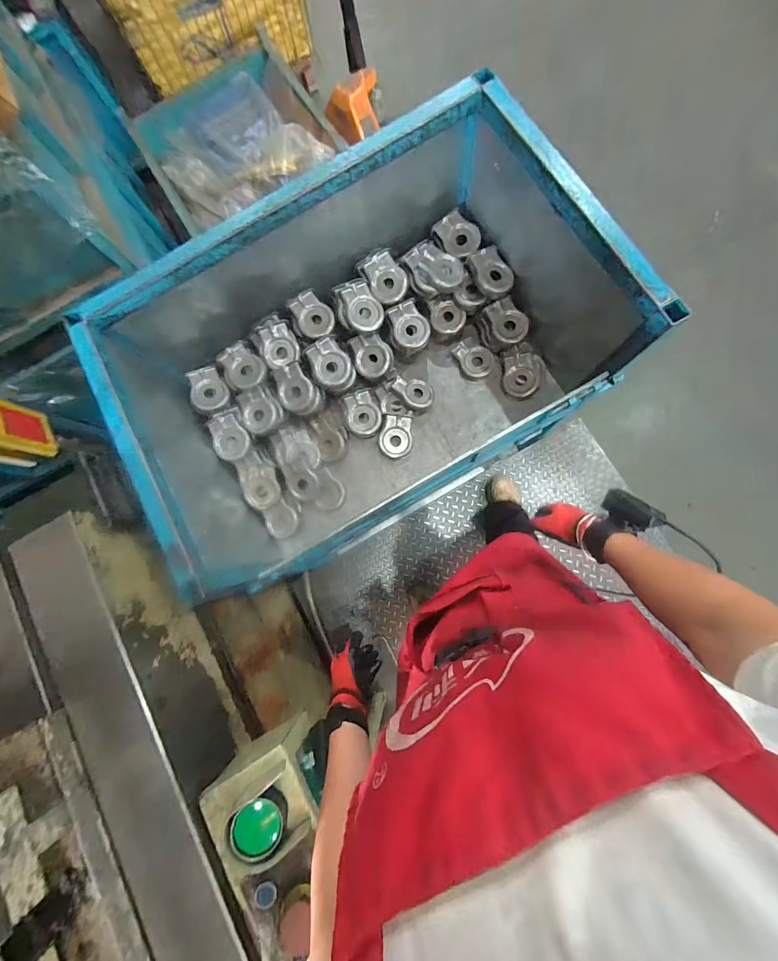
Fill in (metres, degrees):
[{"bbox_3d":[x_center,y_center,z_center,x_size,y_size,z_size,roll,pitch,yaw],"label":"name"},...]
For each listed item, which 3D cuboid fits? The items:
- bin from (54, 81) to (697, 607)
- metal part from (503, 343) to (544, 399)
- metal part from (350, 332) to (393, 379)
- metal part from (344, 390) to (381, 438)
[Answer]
[{"bbox_3d":[-0.073,-0.317,0.879,0.994,0.435,0.746,-28,81,0],"label":"bin"},{"bbox_3d":[0.378,-0.309,1.008,0.105,0.031,0.147,-6,93,11],"label":"metal part"},{"bbox_3d":[-0.044,-0.344,0.980,0.103,0.032,0.114,-9,111,5],"label":"metal part"},{"bbox_3d":[-0.074,-0.187,1.003,0.094,0.031,0.126,-20,97,-7],"label":"metal part"}]

